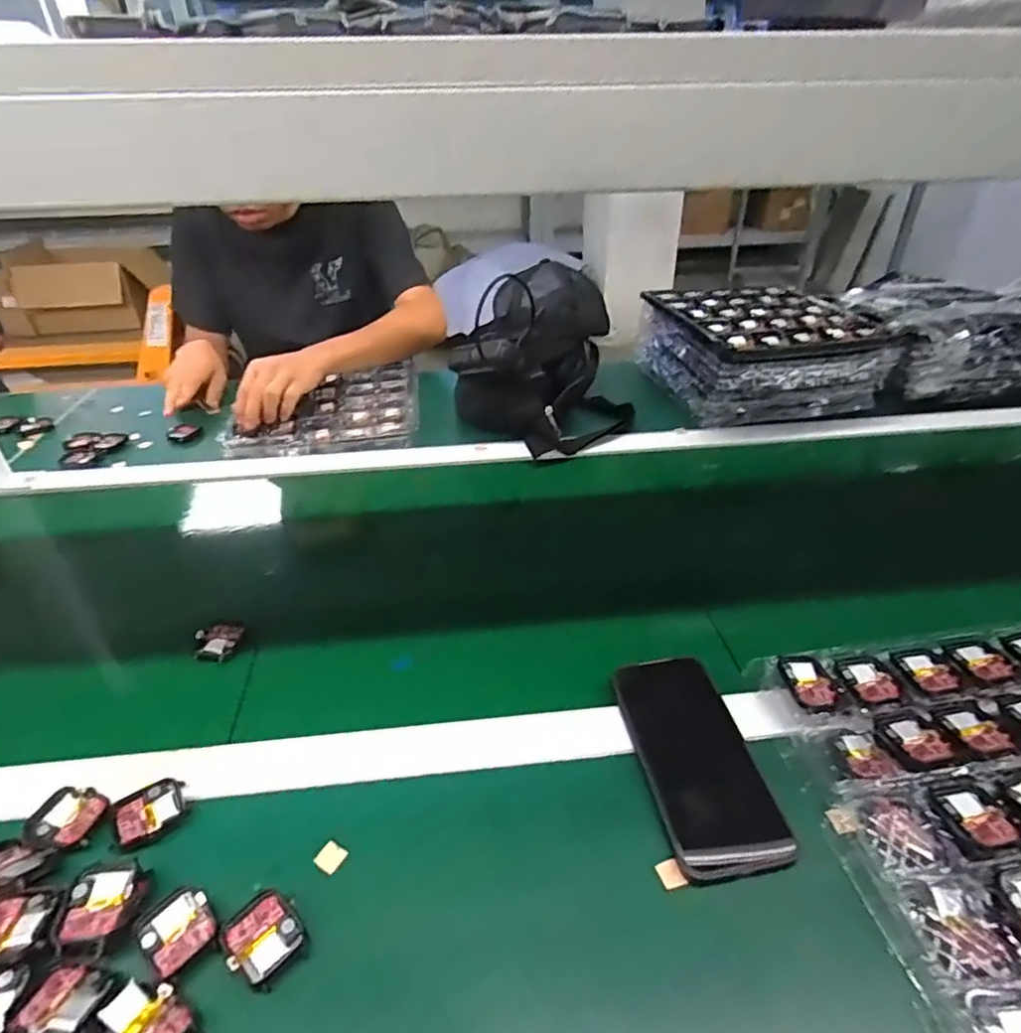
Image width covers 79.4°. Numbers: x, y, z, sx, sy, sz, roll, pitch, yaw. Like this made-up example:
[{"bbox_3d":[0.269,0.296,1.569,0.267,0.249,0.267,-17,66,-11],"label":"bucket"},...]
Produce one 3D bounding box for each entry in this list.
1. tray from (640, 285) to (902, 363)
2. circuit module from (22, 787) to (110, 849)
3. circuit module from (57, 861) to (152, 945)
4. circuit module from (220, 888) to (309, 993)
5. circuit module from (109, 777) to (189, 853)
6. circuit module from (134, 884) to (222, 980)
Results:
[{"bbox_3d":[0.388,-0.300,0.916,0.295,0.021,0.300,-9,36,-10],"label":"tray"},{"bbox_3d":[-0.297,0.201,0.410,0.042,0.006,0.041,9,37,15],"label":"circuit module"},{"bbox_3d":[-0.239,0.227,0.363,0.041,0.010,0.040,-8,36,-9],"label":"circuit module"},{"bbox_3d":[-0.140,0.241,0.353,0.044,0.005,0.039,29,46,36],"label":"circuit module"},{"bbox_3d":[-0.243,0.198,0.414,0.044,0.007,0.046,-26,42,-31],"label":"circuit module"},{"bbox_3d":[-0.193,0.237,0.355,0.041,0.004,0.035,26,44,33],"label":"circuit module"}]

